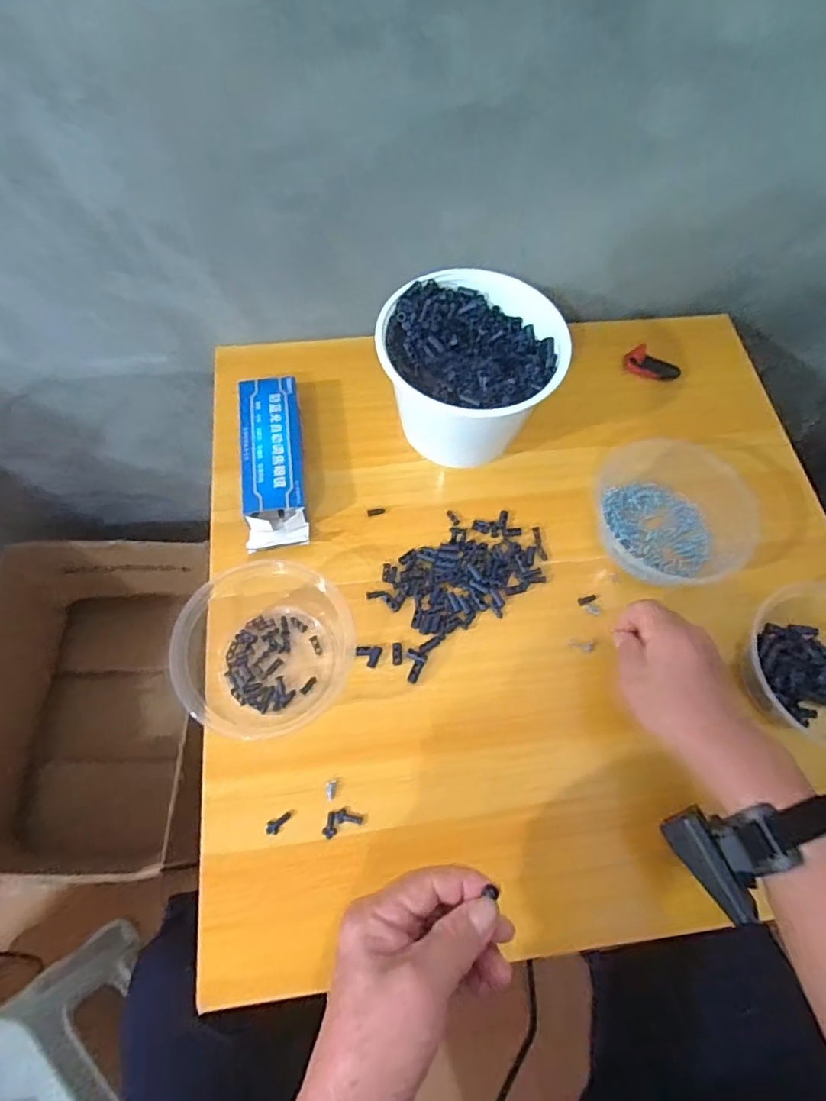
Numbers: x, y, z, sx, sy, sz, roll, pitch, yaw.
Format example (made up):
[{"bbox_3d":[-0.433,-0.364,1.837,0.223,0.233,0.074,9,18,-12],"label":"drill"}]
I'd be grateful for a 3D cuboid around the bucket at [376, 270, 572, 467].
[{"bbox_3d":[0.052,-0.169,0.556,0.159,0.116,0.142,9,64,2],"label":"bucket"}]

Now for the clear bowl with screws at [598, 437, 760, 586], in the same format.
[{"bbox_3d":[0.238,-0.038,0.531,0.129,0.054,0.128,1,64,-2],"label":"clear bowl with screws"}]

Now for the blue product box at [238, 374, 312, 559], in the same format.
[{"bbox_3d":[-0.133,-0.086,0.555,0.058,0.033,0.179,-7,65,-6],"label":"blue product box"}]

